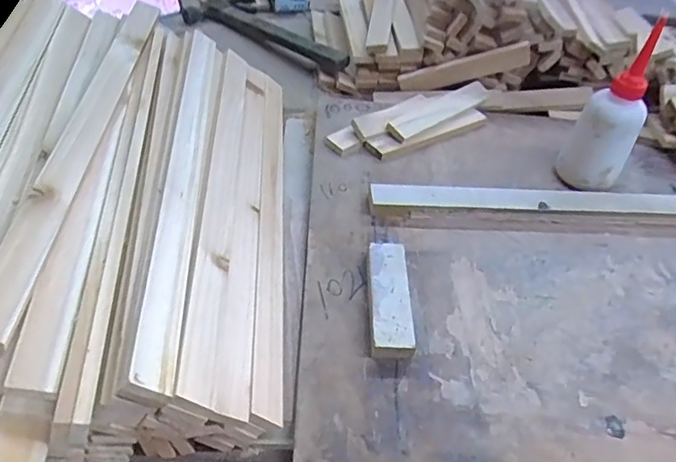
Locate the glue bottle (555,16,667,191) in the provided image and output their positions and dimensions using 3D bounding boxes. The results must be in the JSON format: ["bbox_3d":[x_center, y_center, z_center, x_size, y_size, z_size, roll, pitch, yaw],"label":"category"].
[{"bbox_3d":[0.271,-0.116,0.541,0.060,0.150,0.064,26,48,18],"label":"glue bottle"}]

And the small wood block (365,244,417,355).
[{"bbox_3d":[0.039,0.053,0.443,0.034,0.017,0.106,3,45,-4],"label":"small wood block"}]

